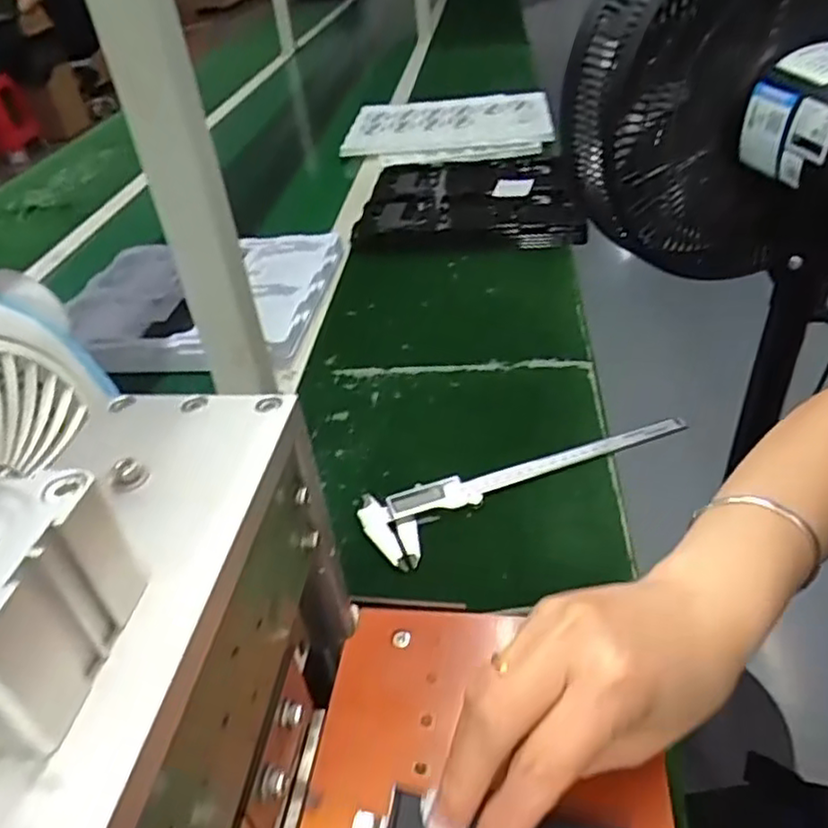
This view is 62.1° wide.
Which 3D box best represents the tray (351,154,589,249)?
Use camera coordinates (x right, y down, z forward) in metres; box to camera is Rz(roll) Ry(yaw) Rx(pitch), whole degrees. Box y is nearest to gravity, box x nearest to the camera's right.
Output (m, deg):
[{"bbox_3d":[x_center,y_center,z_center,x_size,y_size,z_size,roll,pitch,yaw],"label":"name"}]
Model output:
[{"bbox_3d":[0.087,-0.325,1.035,0.311,0.034,0.338,-2,37,7],"label":"tray"}]

